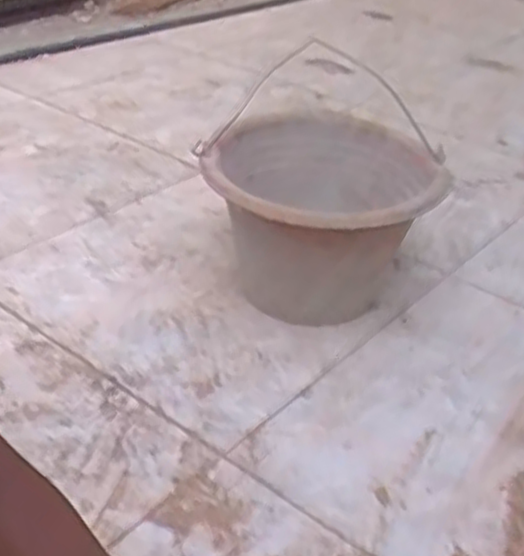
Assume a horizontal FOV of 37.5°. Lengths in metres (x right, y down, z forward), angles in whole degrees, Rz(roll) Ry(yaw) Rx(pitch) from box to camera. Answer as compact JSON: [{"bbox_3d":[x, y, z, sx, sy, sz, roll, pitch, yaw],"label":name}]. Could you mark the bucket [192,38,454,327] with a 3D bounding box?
[{"bbox_3d":[0.057,-0.052,0.834,0.232,0.170,0.255,3,33,-2],"label":"bucket"}]

